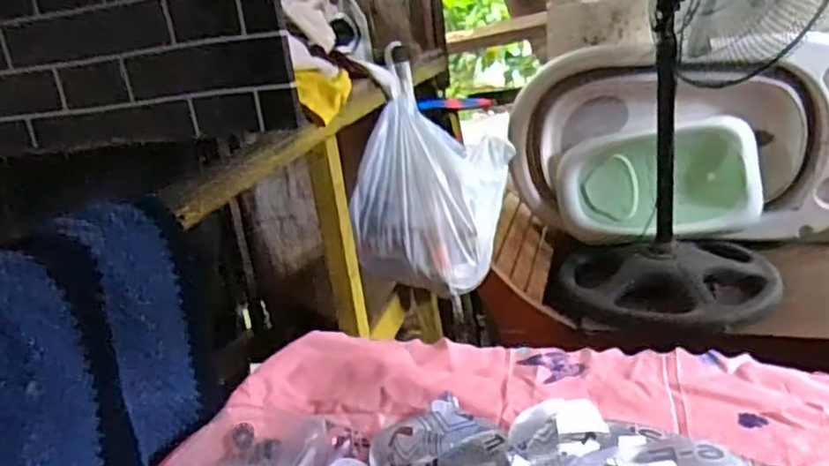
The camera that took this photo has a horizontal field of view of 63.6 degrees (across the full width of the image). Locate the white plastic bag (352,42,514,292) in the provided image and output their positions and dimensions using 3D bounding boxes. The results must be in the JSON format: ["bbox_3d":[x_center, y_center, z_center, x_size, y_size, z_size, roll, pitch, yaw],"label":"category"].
[{"bbox_3d":[0.028,-0.117,1.380,0.263,0.413,0.232,9,26,34],"label":"white plastic bag"}]

